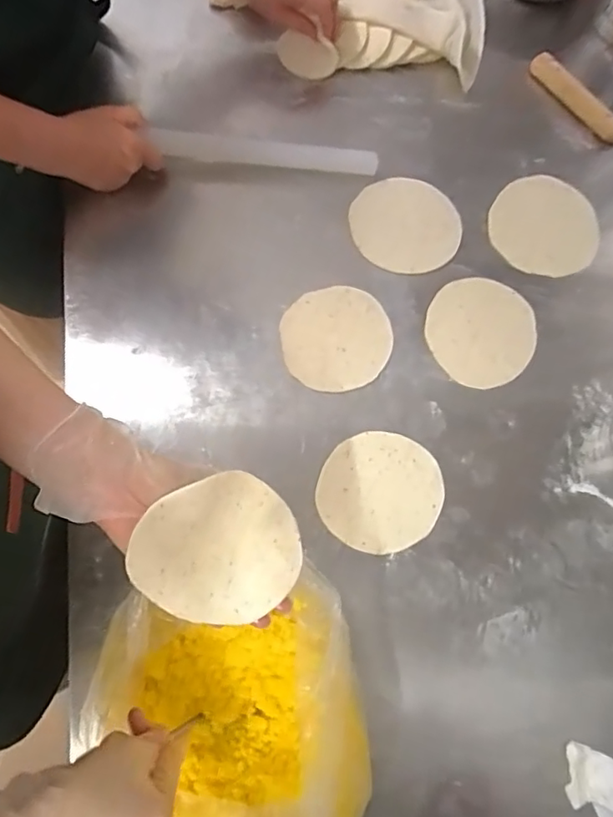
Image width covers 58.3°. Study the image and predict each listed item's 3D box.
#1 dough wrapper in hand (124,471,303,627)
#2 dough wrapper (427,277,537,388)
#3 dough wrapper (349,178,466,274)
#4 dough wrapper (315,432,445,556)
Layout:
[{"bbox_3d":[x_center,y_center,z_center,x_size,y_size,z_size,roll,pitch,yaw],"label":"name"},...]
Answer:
[{"bbox_3d":[-0.064,0.105,0.399,0.113,0.027,0.115,-7,107,-22],"label":"dough wrapper in hand"},{"bbox_3d":[0.195,-0.087,0.615,0.119,0.011,0.127,1,75,-3],"label":"dough wrapper"},{"bbox_3d":[0.118,-0.217,0.648,0.128,0.010,0.125,34,71,9],"label":"dough wrapper"},{"bbox_3d":[0.075,0.085,0.563,0.127,0.006,0.116,0,74,0],"label":"dough wrapper"}]

